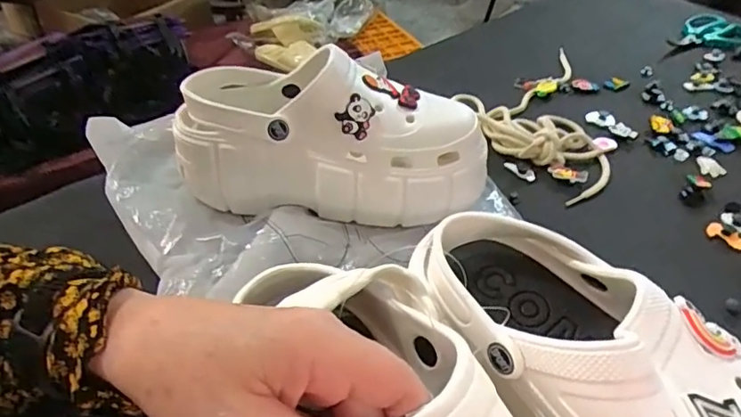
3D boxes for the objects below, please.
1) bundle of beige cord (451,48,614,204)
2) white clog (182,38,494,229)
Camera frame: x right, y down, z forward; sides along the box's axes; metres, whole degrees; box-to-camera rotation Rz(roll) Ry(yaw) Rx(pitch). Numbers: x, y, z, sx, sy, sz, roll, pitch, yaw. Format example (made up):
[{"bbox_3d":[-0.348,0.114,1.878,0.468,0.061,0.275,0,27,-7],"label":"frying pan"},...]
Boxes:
[{"bbox_3d":[0.204,-0.100,0.565,0.204,0.022,0.176,-25,46,-27],"label":"bundle of beige cord"},{"bbox_3d":[-0.033,-0.060,0.451,0.245,0.111,0.091,5,41,5],"label":"white clog"}]

